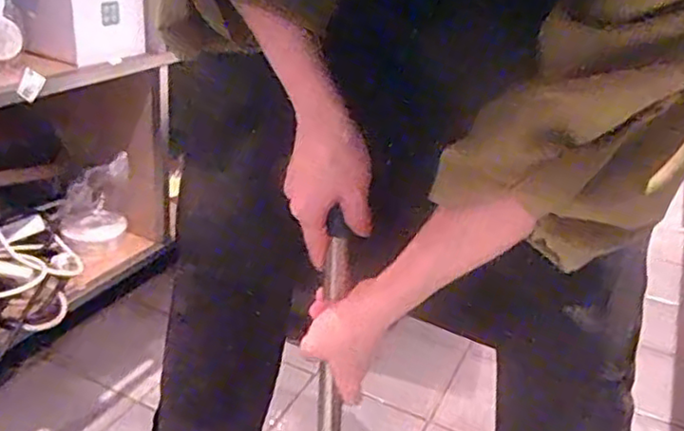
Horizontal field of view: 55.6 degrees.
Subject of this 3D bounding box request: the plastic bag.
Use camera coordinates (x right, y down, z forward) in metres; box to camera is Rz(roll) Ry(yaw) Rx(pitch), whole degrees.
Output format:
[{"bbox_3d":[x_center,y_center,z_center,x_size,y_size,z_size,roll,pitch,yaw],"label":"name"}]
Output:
[{"bbox_3d":[-0.456,-0.024,1.197,0.127,0.185,0.078,-4,28,-18],"label":"plastic bag"}]

